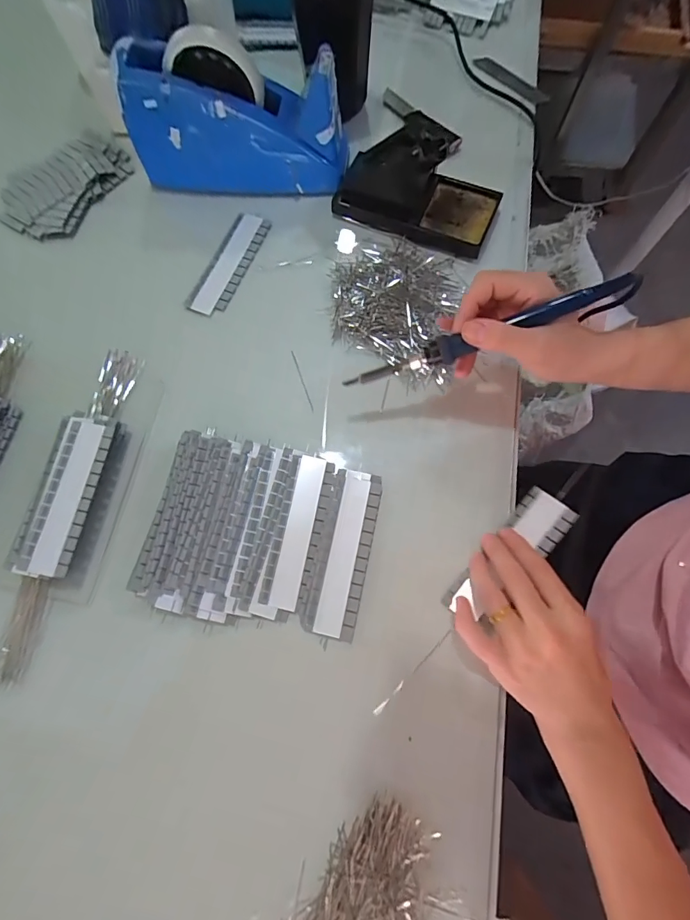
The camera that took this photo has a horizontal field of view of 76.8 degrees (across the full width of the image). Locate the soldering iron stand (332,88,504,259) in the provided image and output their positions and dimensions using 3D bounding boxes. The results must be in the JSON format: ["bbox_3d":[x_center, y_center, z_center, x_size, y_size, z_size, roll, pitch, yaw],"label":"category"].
[{"bbox_3d":[0.071,-0.271,0.418,0.158,0.069,0.076,19,75,7],"label":"soldering iron stand"}]

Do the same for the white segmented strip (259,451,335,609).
[{"bbox_3d":[-0.039,0.057,0.361,0.037,0.007,0.124,10,74,5],"label":"white segmented strip"}]

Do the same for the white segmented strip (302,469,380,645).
[{"bbox_3d":[0.000,0.073,0.356,0.041,0.007,0.132,11,75,5],"label":"white segmented strip"}]

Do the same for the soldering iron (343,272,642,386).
[{"bbox_3d":[0.104,-0.092,0.329,0.217,0.014,0.021,-17,73,13],"label":"soldering iron"}]

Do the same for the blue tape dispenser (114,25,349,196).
[{"bbox_3d":[-0.105,-0.334,0.426,0.209,0.111,0.066,4,74,3],"label":"blue tape dispenser"}]

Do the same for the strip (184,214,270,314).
[{"bbox_3d":[-0.117,-0.201,0.442,0.036,0.005,0.122,23,76,8],"label":"strip"}]

